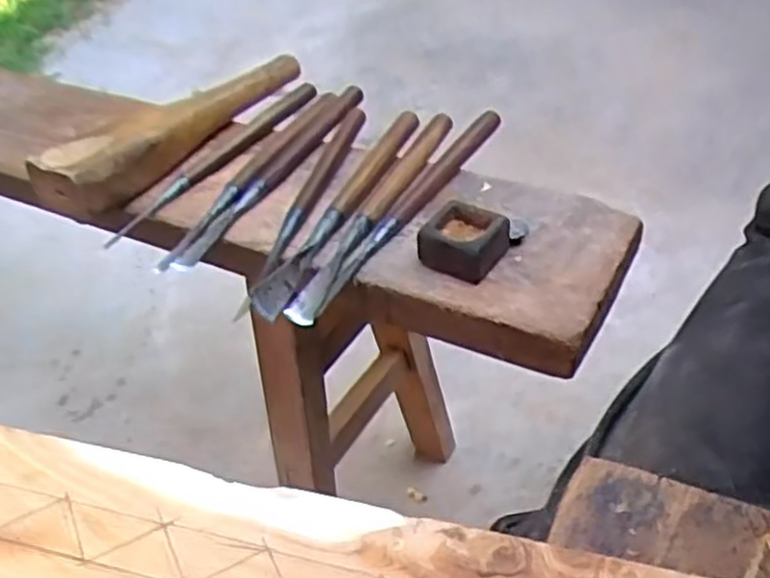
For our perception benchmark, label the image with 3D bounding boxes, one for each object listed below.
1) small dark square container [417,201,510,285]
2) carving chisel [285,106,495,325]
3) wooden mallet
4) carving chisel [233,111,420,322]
[{"bbox_3d":[0.051,-0.032,0.502,0.050,0.030,0.043,24,51,31],"label":"small dark square container"},{"bbox_3d":[0.016,-0.061,0.549,0.019,0.023,0.256,21,49,28],"label":"carving chisel"},{"bbox_3d":[-0.176,-0.146,0.663,0.063,0.050,0.273,18,45,27],"label":"wooden mallet"},{"bbox_3d":[-0.031,-0.063,0.566,0.025,0.015,0.254,14,46,22],"label":"carving chisel"}]

